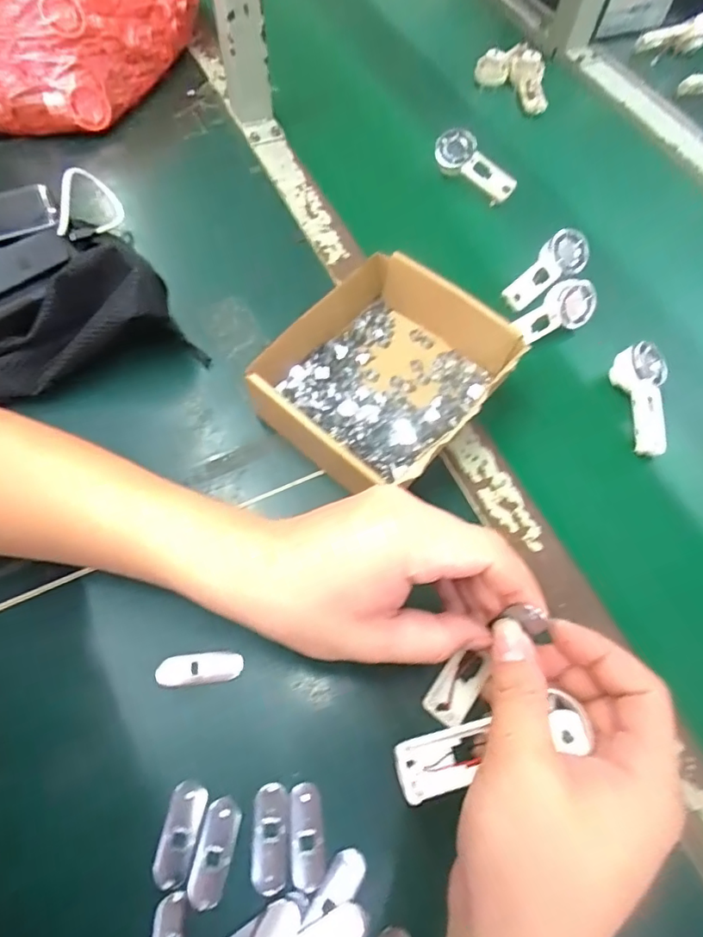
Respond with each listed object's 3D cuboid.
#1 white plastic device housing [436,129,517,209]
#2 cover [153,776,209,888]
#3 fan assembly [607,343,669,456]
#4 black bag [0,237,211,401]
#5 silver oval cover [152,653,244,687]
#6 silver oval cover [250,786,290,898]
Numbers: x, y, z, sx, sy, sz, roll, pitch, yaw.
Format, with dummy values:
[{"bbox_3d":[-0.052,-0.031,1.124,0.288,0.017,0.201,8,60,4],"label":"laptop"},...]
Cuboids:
[{"bbox_3d":[0.132,-0.321,0.548,0.093,0.040,0.020,40,41,2],"label":"white plastic device housing"},{"bbox_3d":[-0.096,0.205,0.288,0.021,0.004,0.050,10,64,2],"label":"cover"},{"bbox_3d":[0.241,-0.056,0.420,0.034,0.031,0.090,-1,64,-3],"label":"fan assembly"},{"bbox_3d":[-0.256,-0.115,0.396,0.259,0.078,0.111,-10,65,-7],"label":"black bag"},{"bbox_3d":[-0.097,0.129,0.330,0.052,0.006,0.019,-6,65,-5],"label":"silver oval cover"},{"bbox_3d":[-0.046,0.209,0.291,0.020,0.004,0.050,1,64,-2],"label":"silver oval cover"}]

